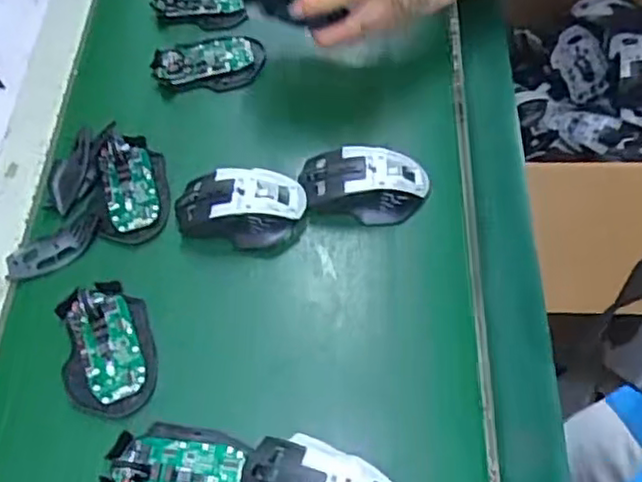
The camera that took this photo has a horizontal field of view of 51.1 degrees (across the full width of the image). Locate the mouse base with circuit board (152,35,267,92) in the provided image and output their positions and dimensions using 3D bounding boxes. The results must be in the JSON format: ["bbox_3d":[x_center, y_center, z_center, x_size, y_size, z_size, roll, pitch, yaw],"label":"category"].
[{"bbox_3d":[-0.118,-0.191,0.698,0.113,0.029,0.065,-7,60,-2],"label":"mouse base with circuit board"}]

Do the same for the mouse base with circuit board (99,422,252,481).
[{"bbox_3d":[-0.107,0.170,0.490,0.102,0.022,0.072,8,60,7],"label":"mouse base with circuit board"}]

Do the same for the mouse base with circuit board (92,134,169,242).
[{"bbox_3d":[-0.178,-0.051,0.623,0.066,0.024,0.109,-8,60,-3],"label":"mouse base with circuit board"}]

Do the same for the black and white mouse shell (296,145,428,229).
[{"bbox_3d":[0.040,-0.053,0.612,0.118,0.040,0.068,2,60,4],"label":"black and white mouse shell"}]

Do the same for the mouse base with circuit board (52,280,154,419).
[{"bbox_3d":[-0.176,0.085,0.546,0.070,0.016,0.111,-15,60,-6],"label":"mouse base with circuit board"}]

